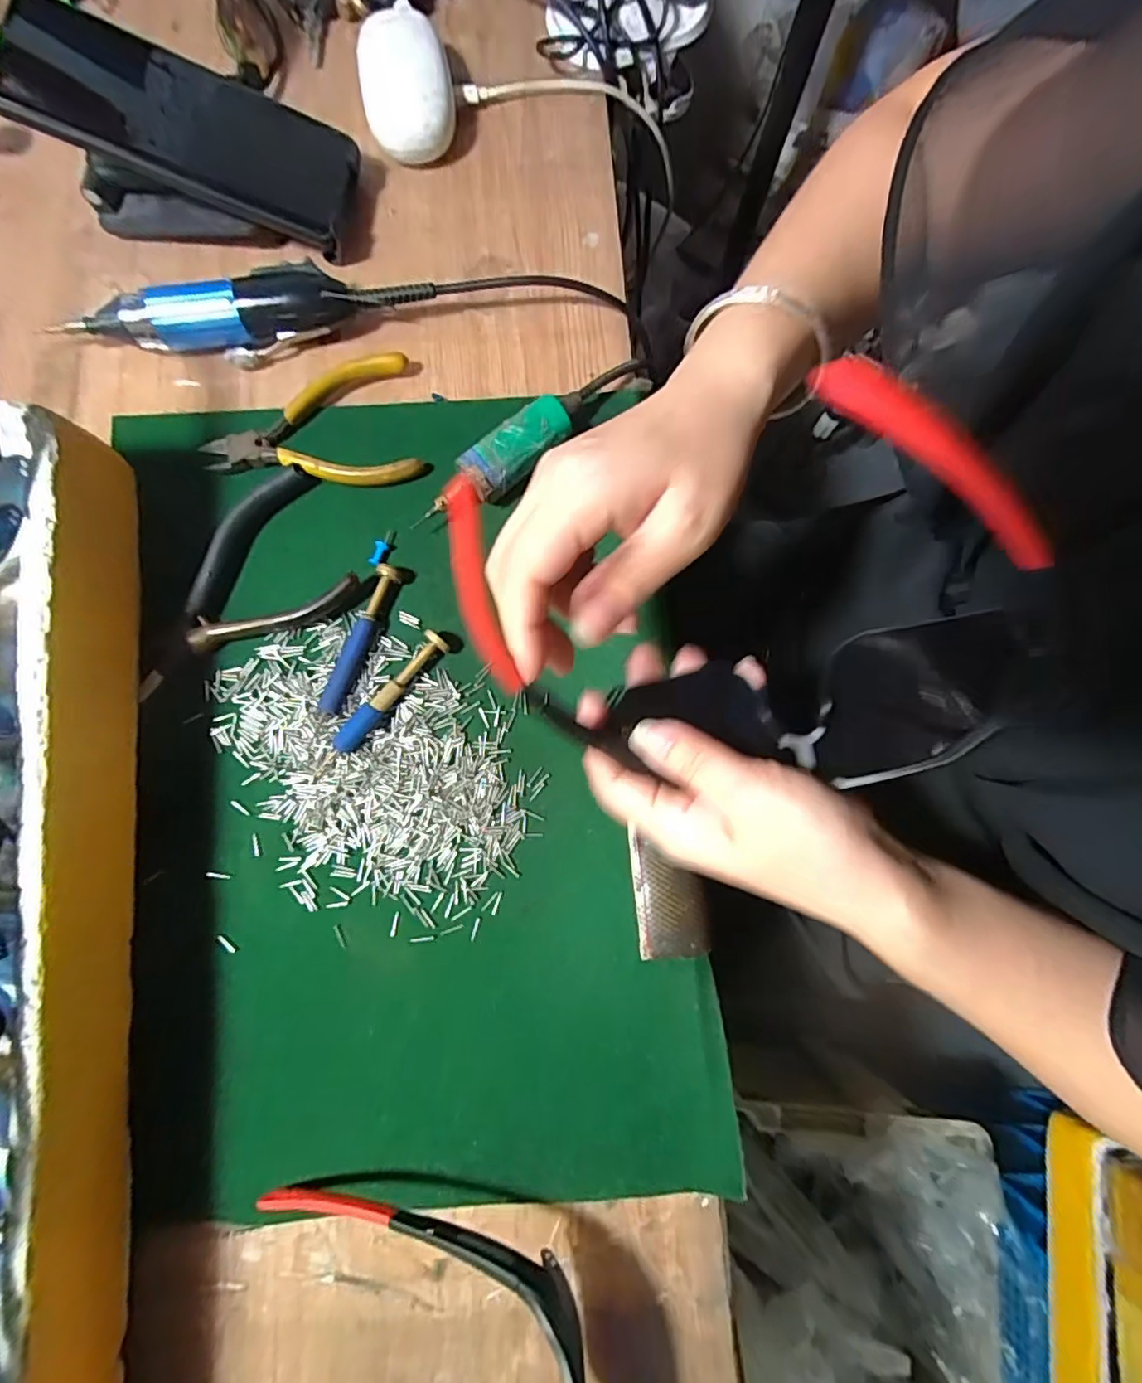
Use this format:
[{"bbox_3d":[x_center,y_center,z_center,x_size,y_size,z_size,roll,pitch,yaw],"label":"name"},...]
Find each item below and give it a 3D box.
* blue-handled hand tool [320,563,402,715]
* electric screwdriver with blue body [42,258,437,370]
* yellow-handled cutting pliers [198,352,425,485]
[{"bbox_3d":[-0.114,-0.028,0.309,0.011,0.012,0.085,21,80,3],"label":"blue-handled hand tool"},{"bbox_3d":[-0.189,-0.219,0.338,0.208,0.031,0.038,-11,80,-3],"label":"electric screwdriver with blue body"},{"bbox_3d":[-0.150,-0.148,0.330,0.119,0.015,0.076,-13,80,-3],"label":"yellow-handled cutting pliers"}]

